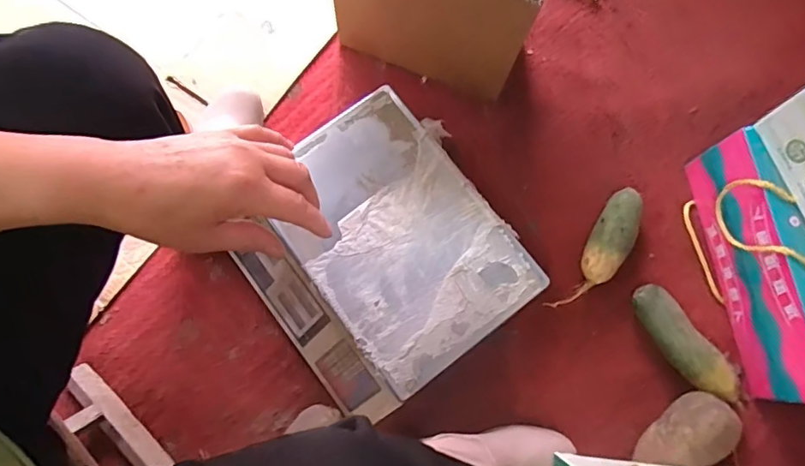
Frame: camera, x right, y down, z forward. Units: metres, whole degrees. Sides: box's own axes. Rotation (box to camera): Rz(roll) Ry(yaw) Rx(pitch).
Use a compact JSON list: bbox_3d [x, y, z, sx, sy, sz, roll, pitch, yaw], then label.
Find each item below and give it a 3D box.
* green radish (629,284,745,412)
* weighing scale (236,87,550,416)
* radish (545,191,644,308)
[{"bbox_3d":[0.367,0.146,0.699,0.049,0.058,0.169,-33,78,-9],"label":"green radish"},{"bbox_3d":[-0.036,0.028,0.686,0.296,0.083,0.324,-35,79,-9],"label":"weighing scale"},{"bbox_3d":[0.270,0.029,0.727,0.060,0.052,0.202,32,77,7],"label":"radish"}]

